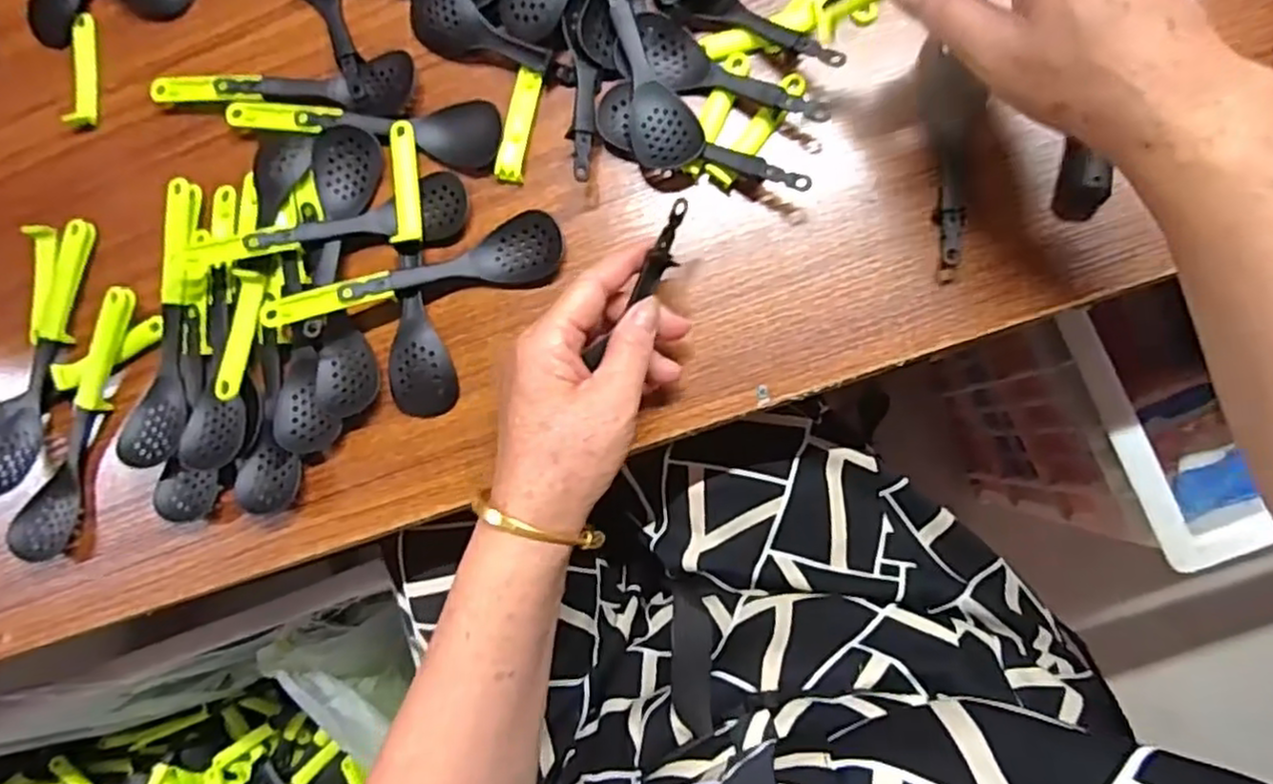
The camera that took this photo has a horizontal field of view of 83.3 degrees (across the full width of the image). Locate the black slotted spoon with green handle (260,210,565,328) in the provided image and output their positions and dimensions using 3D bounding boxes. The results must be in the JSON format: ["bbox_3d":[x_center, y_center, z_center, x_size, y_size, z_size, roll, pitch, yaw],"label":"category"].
[{"bbox_3d":[-0.128,-0.065,0.417,0.173,0.024,0.036,-18,85,6],"label":"black slotted spoon with green handle"}]

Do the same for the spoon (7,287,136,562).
[{"bbox_3d":[-0.346,0.019,0.438,0.032,0.017,0.173,19,90,8],"label":"spoon"}]

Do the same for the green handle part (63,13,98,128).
[{"bbox_3d":[-0.365,-0.211,0.472,0.016,0.013,0.078,-5,87,7],"label":"green handle part"}]

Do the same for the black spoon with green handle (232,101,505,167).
[{"bbox_3d":[-0.169,-0.162,0.434,0.177,0.013,0.044,6,88,8],"label":"black spoon with green handle"}]

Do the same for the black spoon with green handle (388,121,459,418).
[{"bbox_3d":[-0.138,-0.073,0.424,0.036,0.016,0.175,-12,86,7],"label":"black spoon with green handle"}]

